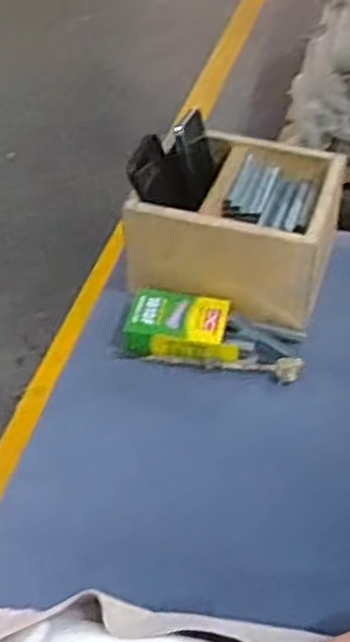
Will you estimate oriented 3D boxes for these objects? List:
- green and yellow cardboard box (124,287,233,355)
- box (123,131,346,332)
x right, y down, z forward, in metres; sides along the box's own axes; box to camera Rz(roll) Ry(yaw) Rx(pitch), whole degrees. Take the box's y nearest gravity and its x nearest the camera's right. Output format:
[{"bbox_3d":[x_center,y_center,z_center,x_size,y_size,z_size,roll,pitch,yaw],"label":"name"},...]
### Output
[{"bbox_3d":[0.002,-0.001,0.903,0.115,0.041,0.080,9,45,8],"label":"green and yellow cardboard box"},{"bbox_3d":[0.077,-0.120,0.956,0.227,0.121,0.208,14,46,13],"label":"box"}]

